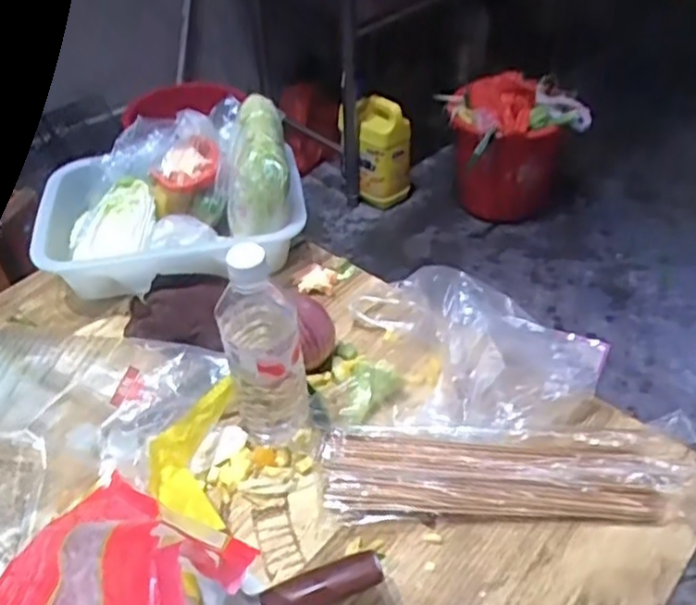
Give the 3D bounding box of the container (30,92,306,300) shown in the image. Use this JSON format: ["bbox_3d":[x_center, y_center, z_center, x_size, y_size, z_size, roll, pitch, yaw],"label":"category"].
[{"bbox_3d":[-0.214,-0.131,0.815,0.294,0.147,0.218,-10,42,-7],"label":"container"}]

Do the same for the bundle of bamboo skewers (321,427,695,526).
[{"bbox_3d":[0.151,0.156,0.629,0.345,0.051,0.082,-1,42,3],"label":"bundle of bamboo skewers"}]

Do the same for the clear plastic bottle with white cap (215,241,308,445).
[{"bbox_3d":[-0.075,0.033,0.599,0.061,0.193,0.059,7,43,12],"label":"clear plastic bottle with white cap"}]

